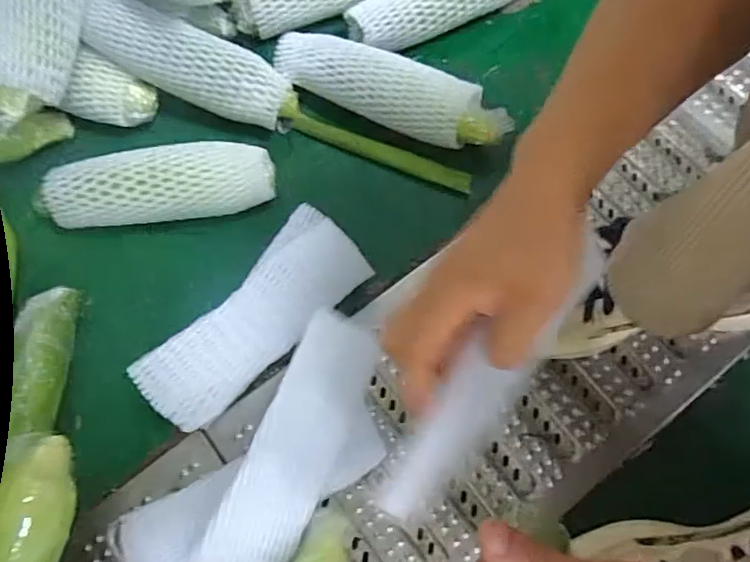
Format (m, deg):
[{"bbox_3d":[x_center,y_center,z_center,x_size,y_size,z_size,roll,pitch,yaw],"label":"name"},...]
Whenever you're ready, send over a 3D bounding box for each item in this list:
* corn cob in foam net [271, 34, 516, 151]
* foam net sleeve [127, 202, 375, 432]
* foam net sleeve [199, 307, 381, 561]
[{"bbox_3d":[0.015,-0.192,0.581,0.248,0.062,0.060,25,73,11],"label":"corn cob in foam net"},{"bbox_3d":[-0.105,0.024,0.486,0.208,0.032,0.087,-42,73,-12],"label":"foam net sleeve"},{"bbox_3d":[-0.059,0.131,0.435,0.075,0.020,0.212,28,84,-30],"label":"foam net sleeve"}]

